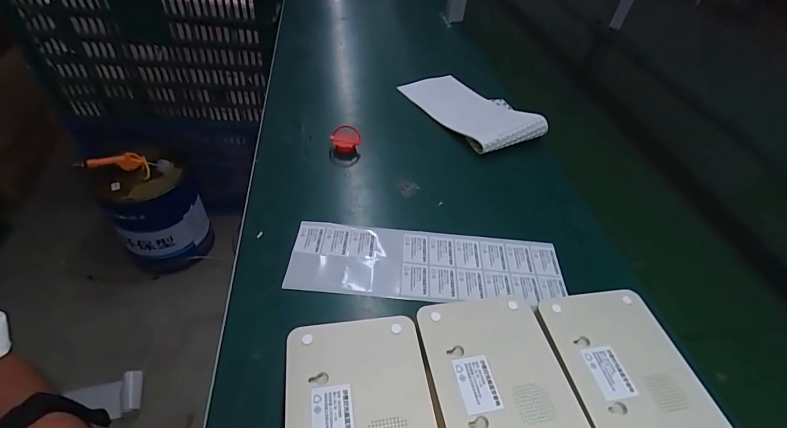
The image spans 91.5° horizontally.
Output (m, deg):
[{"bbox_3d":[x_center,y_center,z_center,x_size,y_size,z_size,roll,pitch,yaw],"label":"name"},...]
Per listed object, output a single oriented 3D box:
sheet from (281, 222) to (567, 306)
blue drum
[{"bbox_3d":[0.039,0.056,0.434,0.301,0.010,0.092,4,45,-1],"label":"sheet"},{"bbox_3d":[-0.687,-0.007,1.129,0.234,0.287,0.247,-30,55,-31],"label":"blue drum"}]

